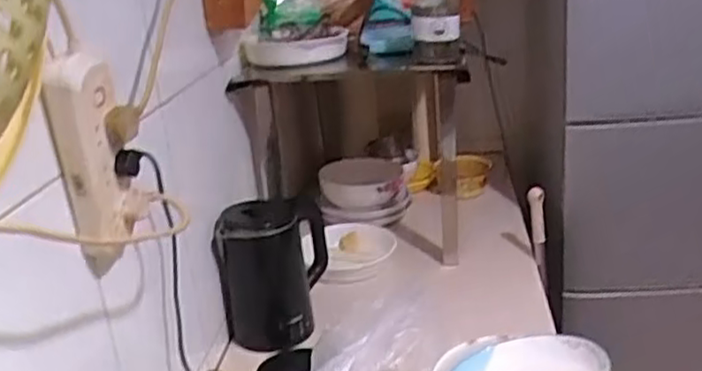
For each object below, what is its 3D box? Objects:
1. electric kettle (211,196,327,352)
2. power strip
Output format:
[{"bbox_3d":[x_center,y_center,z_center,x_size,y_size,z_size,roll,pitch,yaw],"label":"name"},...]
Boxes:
[{"bbox_3d":[-0.123,0.134,1.142,0.130,0.231,0.175,1,21,16],"label":"electric kettle"},{"bbox_3d":[-0.255,-0.028,0.684,0.062,0.198,0.047,-12,21,-19],"label":"power strip"}]

